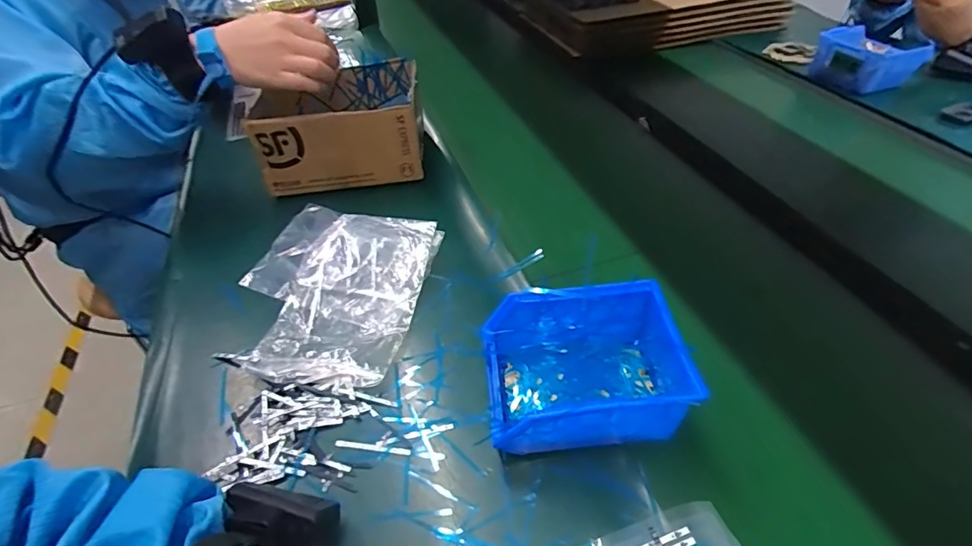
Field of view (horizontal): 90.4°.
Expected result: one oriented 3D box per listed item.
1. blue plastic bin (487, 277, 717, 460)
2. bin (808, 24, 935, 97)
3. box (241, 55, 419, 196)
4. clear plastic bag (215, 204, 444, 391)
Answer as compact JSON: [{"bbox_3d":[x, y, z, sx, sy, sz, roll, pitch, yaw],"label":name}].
[{"bbox_3d":[0.069,0.075,0.364,0.134,0.082,0.106,-2,44,0],"label":"blue plastic bin"},{"bbox_3d":[0.627,-0.355,0.803,0.097,0.067,0.126,-17,46,-15],"label":"bin"},{"bbox_3d":[-0.189,-0.194,0.632,0.199,0.097,0.158,-6,44,-3],"label":"box"},{"bbox_3d":[-0.159,0.007,0.473,0.192,0.042,0.205,8,45,11],"label":"clear plastic bag"}]

